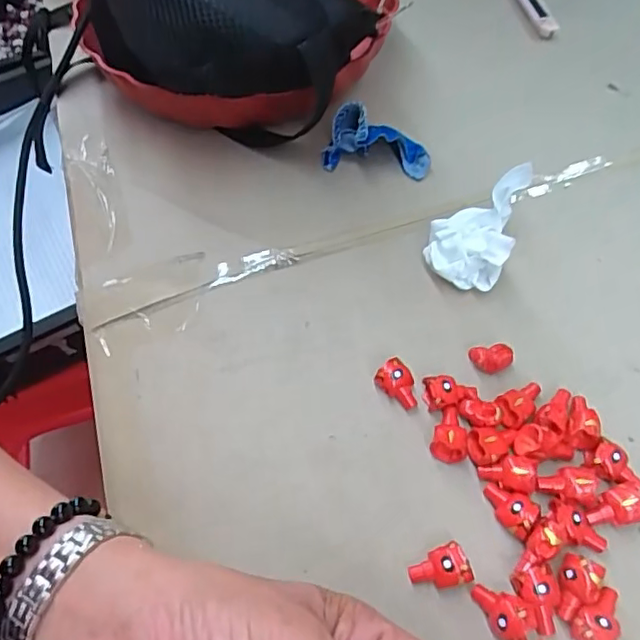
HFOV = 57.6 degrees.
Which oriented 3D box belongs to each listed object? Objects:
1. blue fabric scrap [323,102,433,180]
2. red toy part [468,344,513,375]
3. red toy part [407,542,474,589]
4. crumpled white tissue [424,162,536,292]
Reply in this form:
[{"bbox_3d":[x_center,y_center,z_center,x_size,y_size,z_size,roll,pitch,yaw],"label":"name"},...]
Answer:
[{"bbox_3d":[0.041,-0.117,0.392,0.070,0.039,0.029,16,58,-1],"label":"blue fabric scrap"},{"bbox_3d":[0.087,0.020,0.297,0.021,0.015,0.010,3,57,7],"label":"red toy part"},{"bbox_3d":[0.051,0.107,0.248,0.023,0.014,0.016,-19,57,-8],"label":"red toy part"},{"bbox_3d":[0.089,-0.053,0.333,0.044,0.036,0.069,16,59,15],"label":"crumpled white tissue"}]

